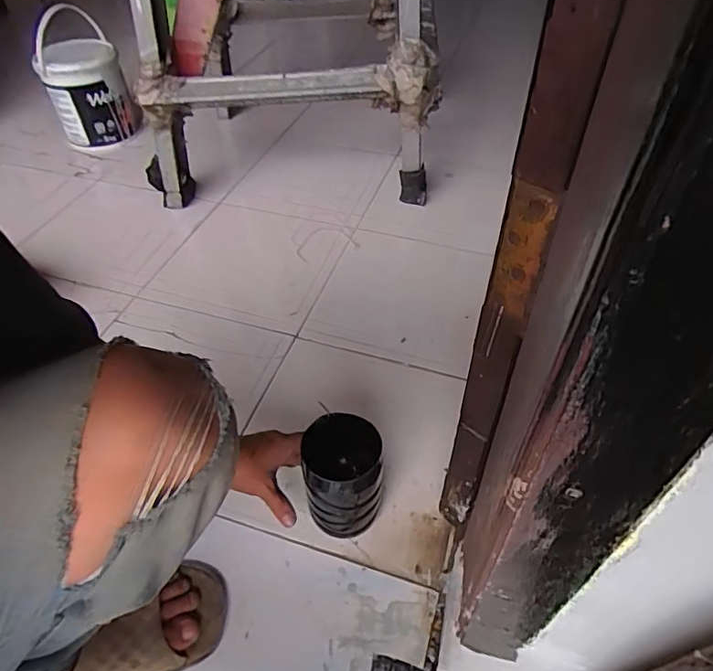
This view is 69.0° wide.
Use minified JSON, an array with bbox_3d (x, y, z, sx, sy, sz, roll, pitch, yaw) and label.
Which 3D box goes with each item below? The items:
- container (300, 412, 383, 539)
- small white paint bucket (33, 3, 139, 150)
[{"bbox_3d":[-0.016,0.156,0.561,0.087,0.155,0.076,18,50,9],"label":"container"},{"bbox_3d":[-0.681,-0.636,1.295,0.181,0.243,0.203,-24,50,-20],"label":"small white paint bucket"}]

